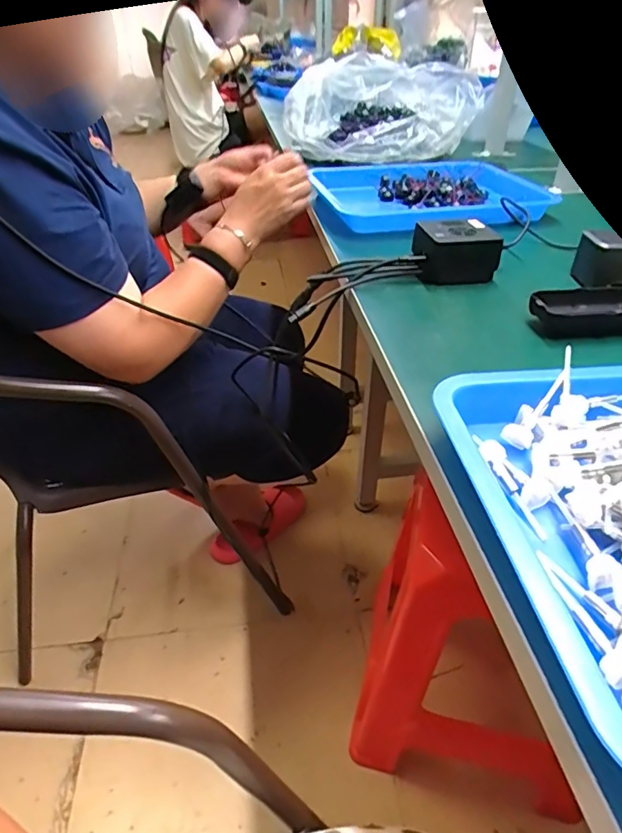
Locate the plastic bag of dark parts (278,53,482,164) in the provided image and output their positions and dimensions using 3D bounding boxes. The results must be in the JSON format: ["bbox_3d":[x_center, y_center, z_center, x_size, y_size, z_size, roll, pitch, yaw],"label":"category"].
[{"bbox_3d":[0.142,-0.625,1.062,0.371,0.148,0.264,1,36,4],"label":"plastic bag of dark parts"}]

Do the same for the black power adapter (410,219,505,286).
[{"bbox_3d":[0.160,-0.185,0.585,0.085,0.055,0.065,-5,38,-7],"label":"black power adapter"}]

